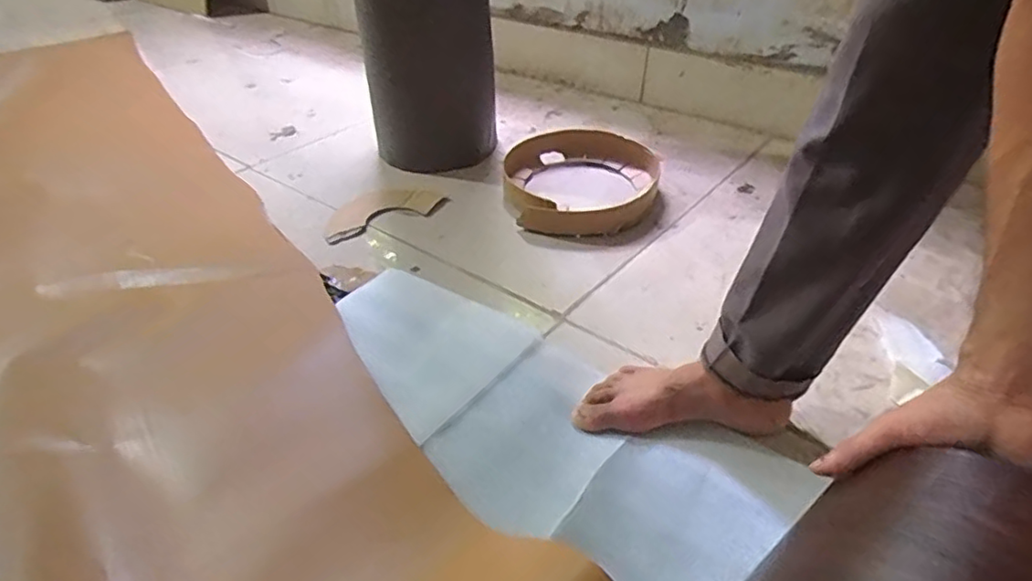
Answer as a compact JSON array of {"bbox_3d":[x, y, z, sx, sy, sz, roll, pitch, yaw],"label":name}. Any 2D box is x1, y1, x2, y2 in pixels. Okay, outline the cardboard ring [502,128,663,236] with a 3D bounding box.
[{"bbox_3d":[0.129,-0.205,1.133,0.280,0.074,0.299,-1,36,1],"label":"cardboard ring"}]

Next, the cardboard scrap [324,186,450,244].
[{"bbox_3d":[-0.242,-0.147,1.119,0.223,0.011,0.136,-18,44,-25],"label":"cardboard scrap"}]

